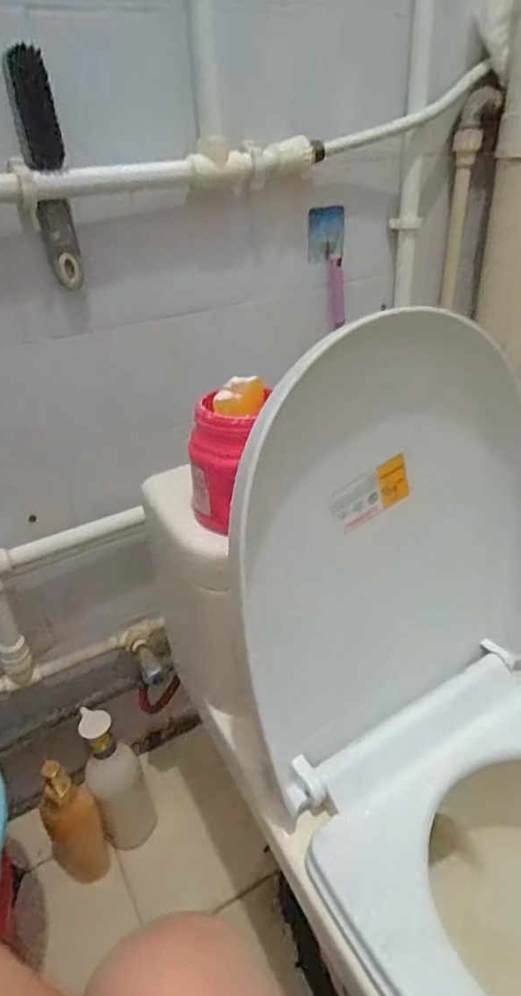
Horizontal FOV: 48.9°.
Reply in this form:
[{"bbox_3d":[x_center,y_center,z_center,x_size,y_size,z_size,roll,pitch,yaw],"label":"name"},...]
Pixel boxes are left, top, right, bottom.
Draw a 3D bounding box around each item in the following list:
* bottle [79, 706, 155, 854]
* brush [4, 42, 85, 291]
[{"bbox_3d":[-0.214,0.418,0.849,0.079,0.263,0.066,-16,34,-18],"label":"bottle"},{"bbox_3d":[-0.213,-0.323,0.579,0.038,0.205,0.027,-15,34,-18],"label":"brush"}]

